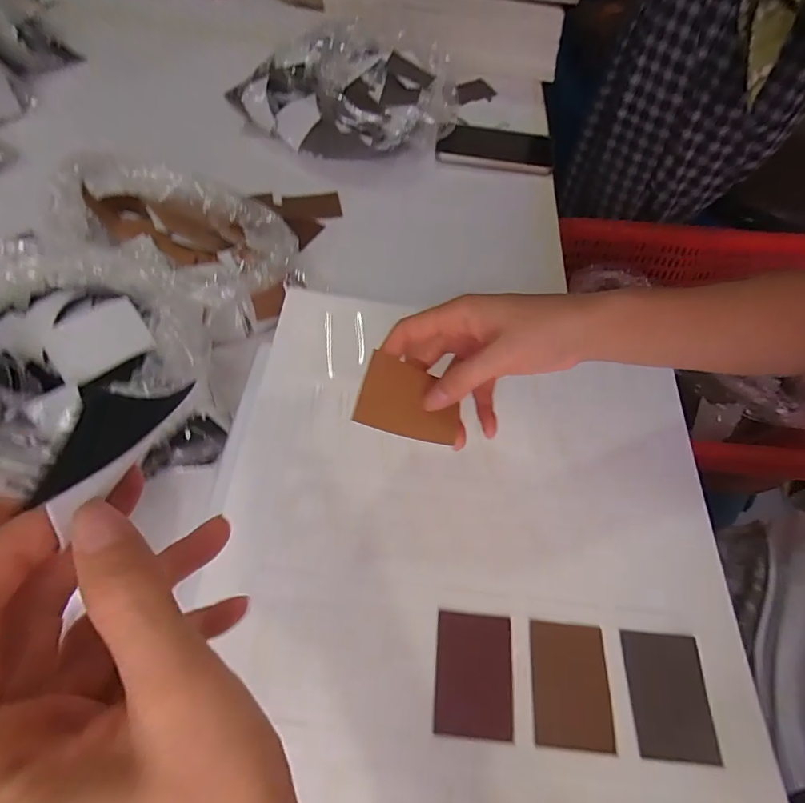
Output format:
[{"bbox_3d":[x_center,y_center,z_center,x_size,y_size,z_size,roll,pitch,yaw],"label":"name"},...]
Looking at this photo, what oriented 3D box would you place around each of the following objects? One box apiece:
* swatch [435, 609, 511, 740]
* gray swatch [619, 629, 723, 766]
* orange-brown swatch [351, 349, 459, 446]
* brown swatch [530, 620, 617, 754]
[{"bbox_3d":[0.044,0.167,0.292,0.046,0.004,0.066,6,56,1],"label":"swatch"},{"bbox_3d":[0.163,0.179,0.291,0.047,0.004,0.067,5,56,1],"label":"gray swatch"},{"bbox_3d":[0.005,0.000,0.300,0.064,0.005,0.048,19,69,-12],"label":"orange-brown swatch"},{"bbox_3d":[0.103,0.172,0.290,0.045,0.007,0.066,6,56,1],"label":"brown swatch"}]

